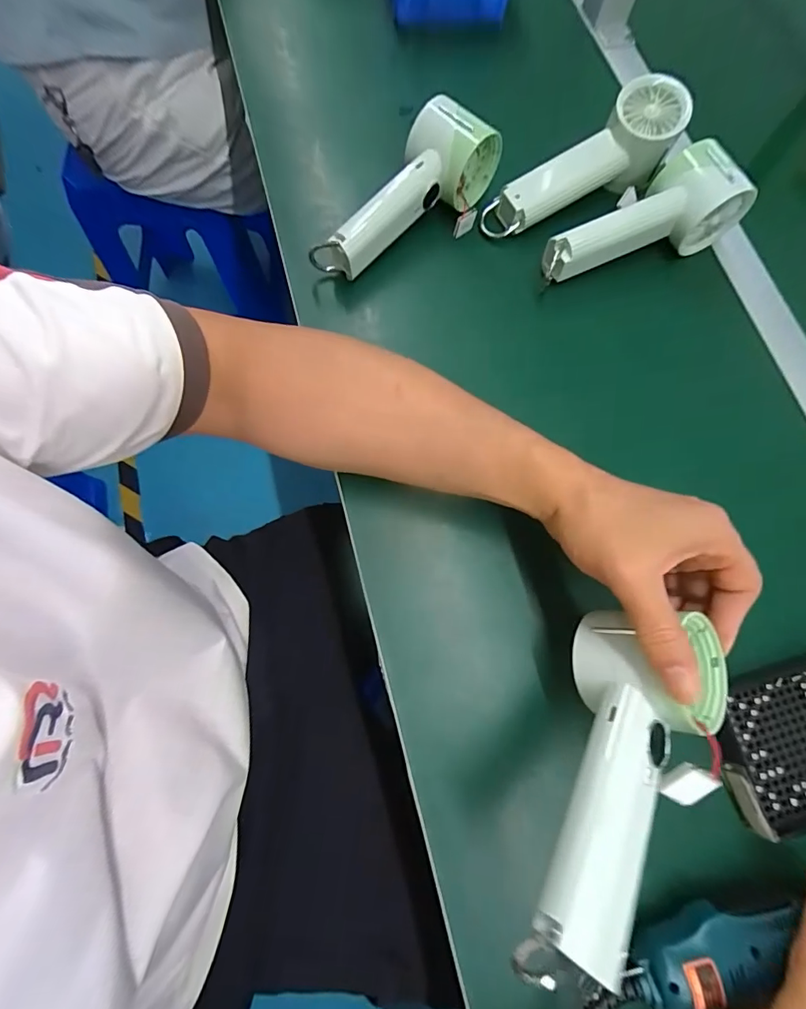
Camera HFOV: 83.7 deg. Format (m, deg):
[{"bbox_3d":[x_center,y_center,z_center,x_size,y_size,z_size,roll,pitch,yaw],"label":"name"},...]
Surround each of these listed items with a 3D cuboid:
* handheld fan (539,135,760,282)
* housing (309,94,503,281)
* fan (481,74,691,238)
[{"bbox_3d":[0.205,-0.255,0.392,0.175,0.054,0.060,-16,74,-6],"label":"handheld fan"},{"bbox_3d":[0.010,-0.262,0.388,0.075,0.058,0.180,38,76,9],"label":"housing"},{"bbox_3d":[0.158,-0.301,0.413,0.184,0.052,0.056,-29,76,7],"label":"fan"}]

